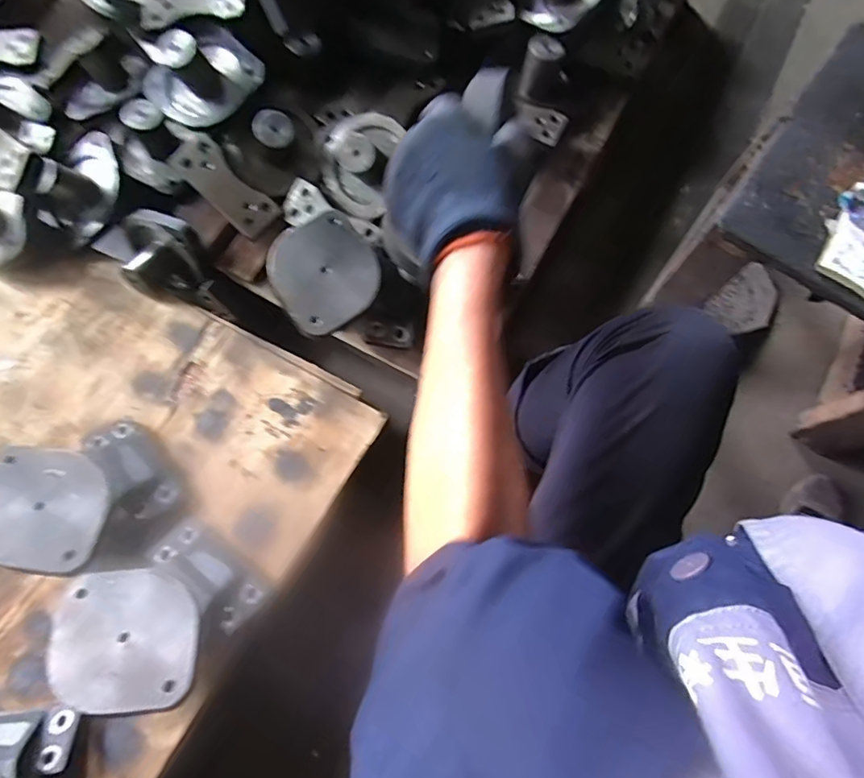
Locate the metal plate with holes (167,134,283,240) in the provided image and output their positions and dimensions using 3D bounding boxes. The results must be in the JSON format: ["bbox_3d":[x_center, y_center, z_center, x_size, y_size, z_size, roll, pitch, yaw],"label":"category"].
[{"bbox_3d":[-0.286,-0.281,0.725,0.147,0.010,0.061,43,92,-12],"label":"metal plate with holes"}]

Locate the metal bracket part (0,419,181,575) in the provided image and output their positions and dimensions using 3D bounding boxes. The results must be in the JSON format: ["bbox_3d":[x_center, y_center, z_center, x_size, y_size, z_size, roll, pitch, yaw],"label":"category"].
[{"bbox_3d":[-0.425,0.129,0.629,0.179,0.097,0.164,-33,77,-9],"label":"metal bracket part"}]

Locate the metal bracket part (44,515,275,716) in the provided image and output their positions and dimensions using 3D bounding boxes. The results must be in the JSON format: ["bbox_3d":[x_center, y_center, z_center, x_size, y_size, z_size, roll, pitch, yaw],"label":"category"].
[{"bbox_3d":[-0.304,0.246,0.578,0.174,0.112,0.177,29,76,8],"label":"metal bracket part"}]

